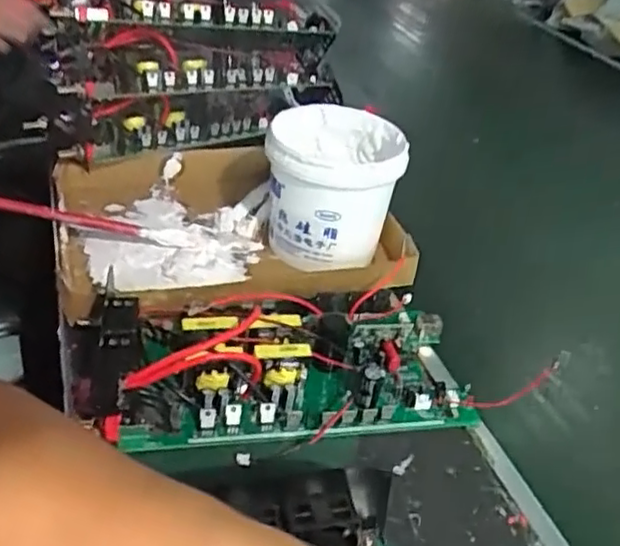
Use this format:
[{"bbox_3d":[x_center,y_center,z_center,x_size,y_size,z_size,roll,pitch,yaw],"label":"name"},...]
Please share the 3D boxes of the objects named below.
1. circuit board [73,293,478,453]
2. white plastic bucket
[{"bbox_3d":[-0.024,0.060,0.485,0.290,0.061,0.141,-4,37,-15],"label":"circuit board"},{"bbox_3d":[0.020,-0.075,0.609,0.114,0.124,0.112,5,36,-4],"label":"white plastic bucket"}]

